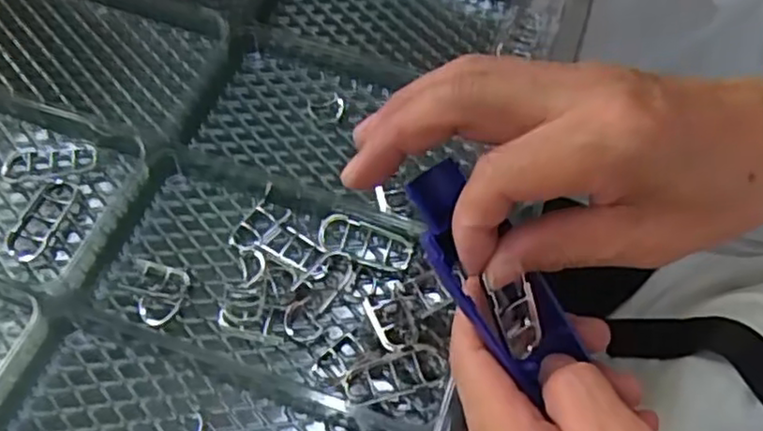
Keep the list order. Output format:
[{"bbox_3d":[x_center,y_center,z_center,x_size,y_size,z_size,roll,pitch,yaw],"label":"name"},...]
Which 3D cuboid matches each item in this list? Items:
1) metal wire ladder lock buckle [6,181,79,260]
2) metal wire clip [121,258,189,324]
[{"bbox_3d":[-0.189,0.002,0.380,0.021,0.004,0.051,15,59,7],"label":"metal wire ladder lock buckle"},{"bbox_3d":[-0.122,0.041,0.364,0.035,0.007,0.035,1,59,-1],"label":"metal wire clip"}]

